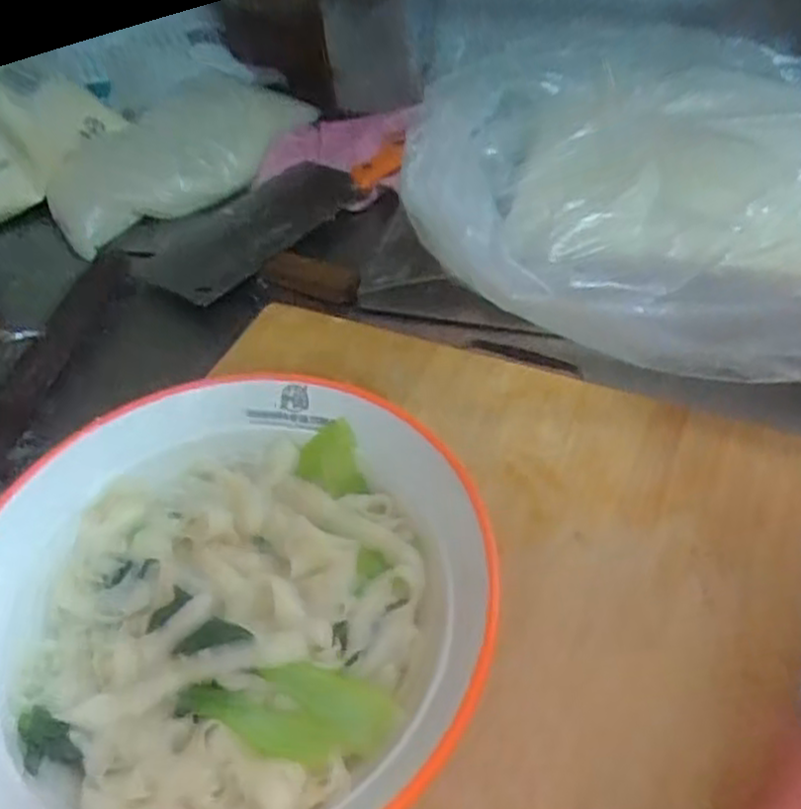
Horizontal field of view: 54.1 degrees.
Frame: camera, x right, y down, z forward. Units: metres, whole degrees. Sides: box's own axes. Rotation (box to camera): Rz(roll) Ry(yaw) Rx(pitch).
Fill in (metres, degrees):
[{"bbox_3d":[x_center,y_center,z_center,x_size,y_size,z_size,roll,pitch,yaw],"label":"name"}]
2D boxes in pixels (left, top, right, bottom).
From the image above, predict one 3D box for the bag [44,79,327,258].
[{"bbox_3d":[-0.192,-0.214,0.666,0.230,0.065,0.093,-26,54,0],"label":"bag"}]

